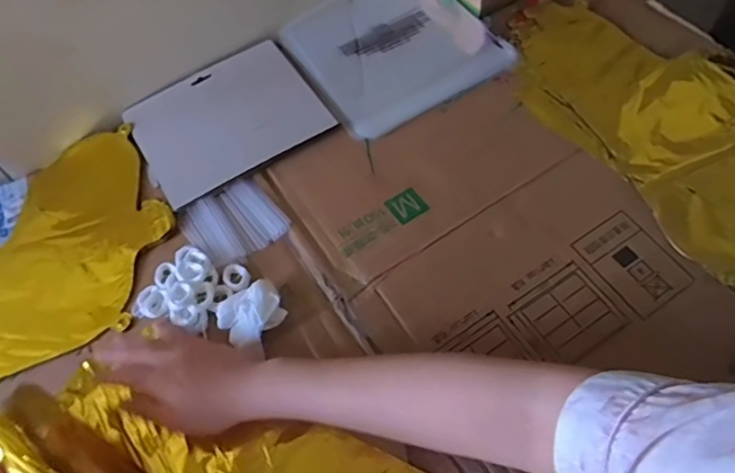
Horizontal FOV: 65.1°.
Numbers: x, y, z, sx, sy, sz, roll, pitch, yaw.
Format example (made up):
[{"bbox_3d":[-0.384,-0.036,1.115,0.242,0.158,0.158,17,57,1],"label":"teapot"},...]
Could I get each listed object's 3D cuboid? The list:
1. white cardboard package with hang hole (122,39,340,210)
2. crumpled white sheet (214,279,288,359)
[{"bbox_3d":[-0.155,-0.131,0.636,0.193,0.008,0.158,-31,63,-13],"label":"white cardboard package with hang hole"},{"bbox_3d":[-0.101,0.072,0.510,0.056,0.023,0.058,-29,62,-12],"label":"crumpled white sheet"}]

